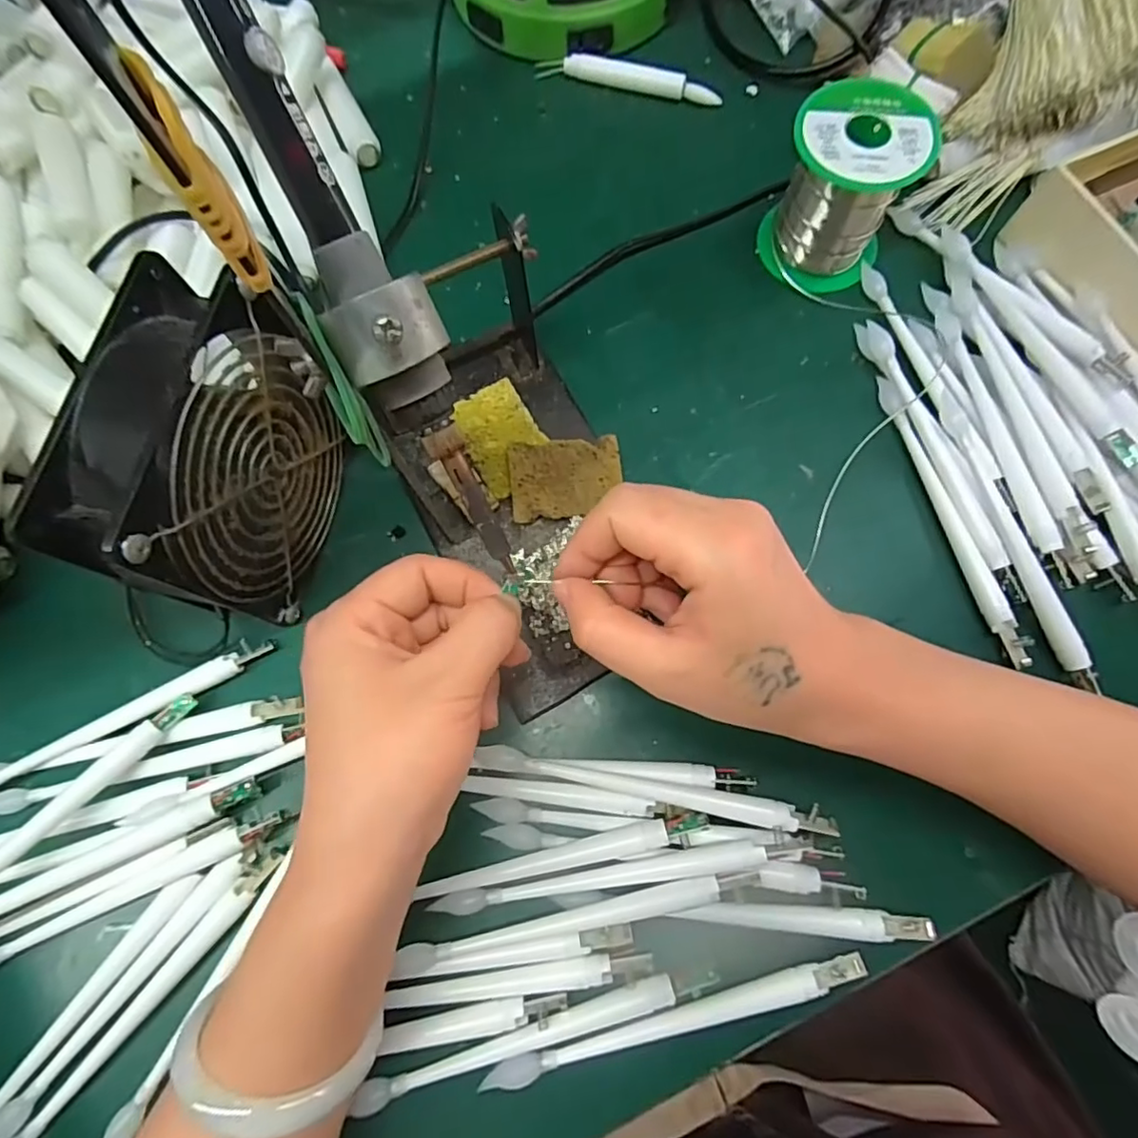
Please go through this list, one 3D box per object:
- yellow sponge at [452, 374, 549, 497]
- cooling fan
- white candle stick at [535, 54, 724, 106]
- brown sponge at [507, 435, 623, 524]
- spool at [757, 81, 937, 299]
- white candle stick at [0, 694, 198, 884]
[{"bbox_3d":[-0.034,-0.068,0.305,0.038,0.005,0.056,-30,76,-7],"label":"yellow sponge"},{"bbox_3d":[-0.142,-0.040,0.248,0.047,0.114,0.110,11,77,4],"label":"cooling fan"},{"bbox_3d":[0.038,-0.312,0.375,0.118,0.011,0.012,12,75,4],"label":"white candle stick"},{"bbox_3d":[-0.001,-0.045,0.297,0.055,0.010,0.039,-6,75,-1],"label":"brown sponge"},{"bbox_3d":[0.144,-0.201,0.313,0.064,0.069,0.061,0,75,1],"label":"spool"},{"bbox_3d":[-0.226,0.114,0.242,0.017,0.015,0.158,39,61,8],"label":"white candle stick"}]

